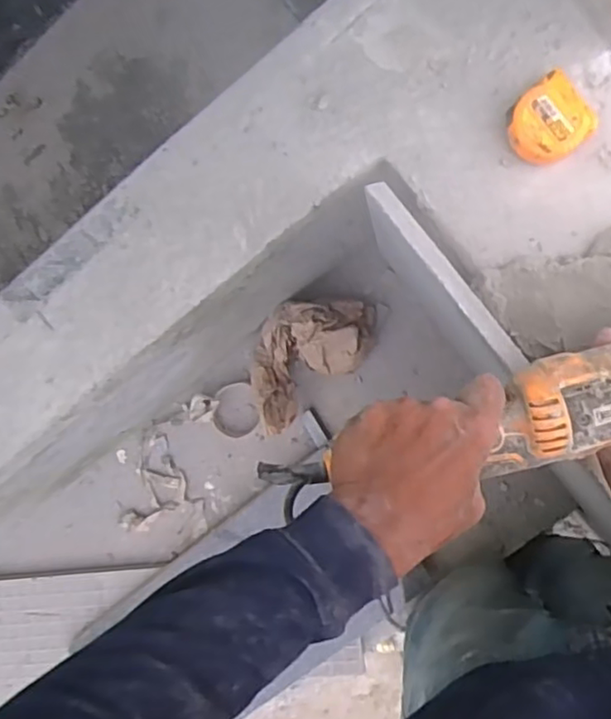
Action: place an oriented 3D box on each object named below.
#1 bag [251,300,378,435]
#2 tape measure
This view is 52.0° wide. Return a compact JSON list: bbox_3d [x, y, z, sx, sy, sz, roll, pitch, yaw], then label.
[{"bbox_3d":[-0.002,-0.012,0.841,0.207,0.088,0.128,-41,86,9],"label":"bag"},{"bbox_3d":[0.193,-0.188,0.500,0.067,0.031,0.058,-38,87,9],"label":"tape measure"}]

